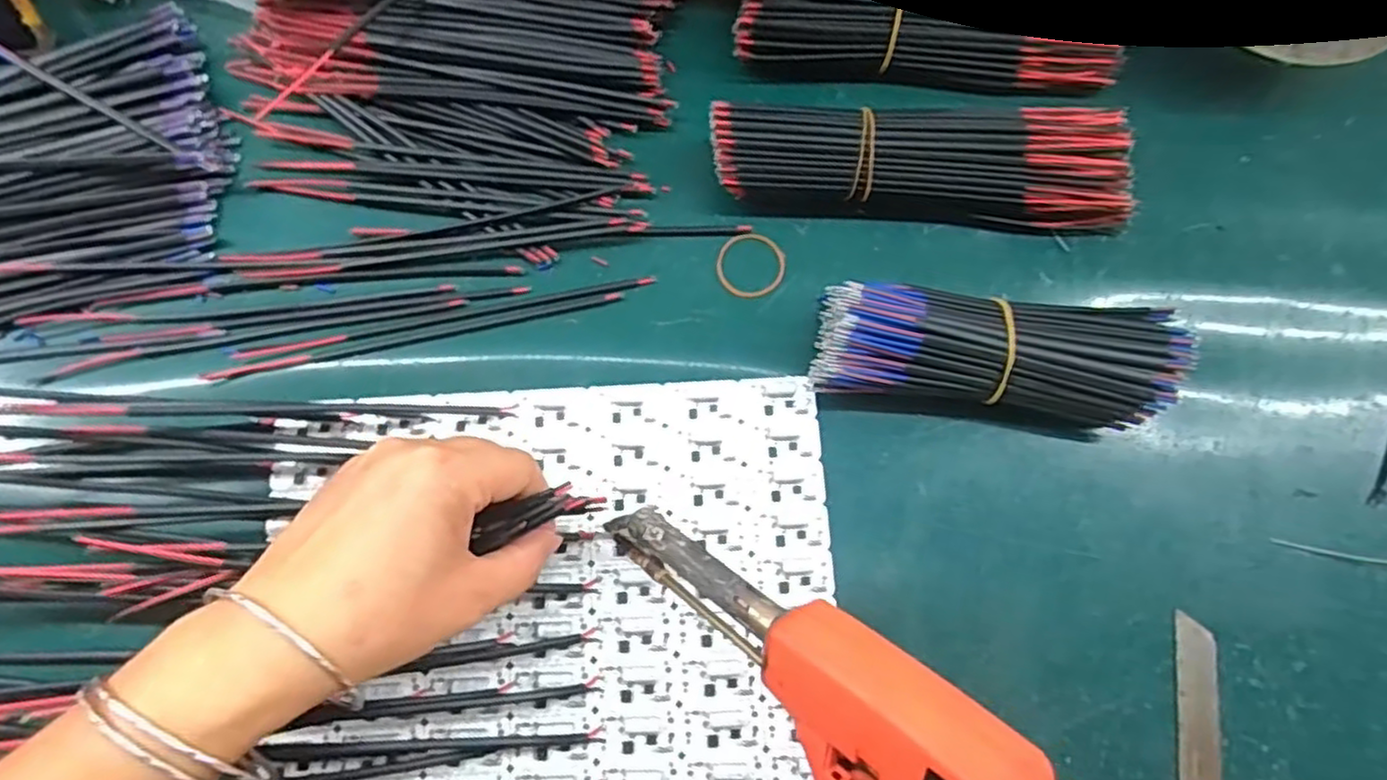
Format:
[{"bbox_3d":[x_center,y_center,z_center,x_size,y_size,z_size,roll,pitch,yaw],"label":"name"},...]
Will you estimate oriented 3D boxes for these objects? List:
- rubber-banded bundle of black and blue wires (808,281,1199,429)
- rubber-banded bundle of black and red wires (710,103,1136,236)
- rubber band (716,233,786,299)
[{"bbox_3d":[0.130,-0.017,0.317,0.149,0.042,0.048,7,78,0],"label":"rubber-banded bundle of black and blue wires"},{"bbox_3d":[0.108,-0.110,0.341,0.195,0.036,0.045,5,78,-1],"label":"rubber-banded bundle of black and red wires"},{"bbox_3d":[0.028,-0.061,0.349,0.033,0.004,0.034,0,78,-2],"label":"rubber band"}]

